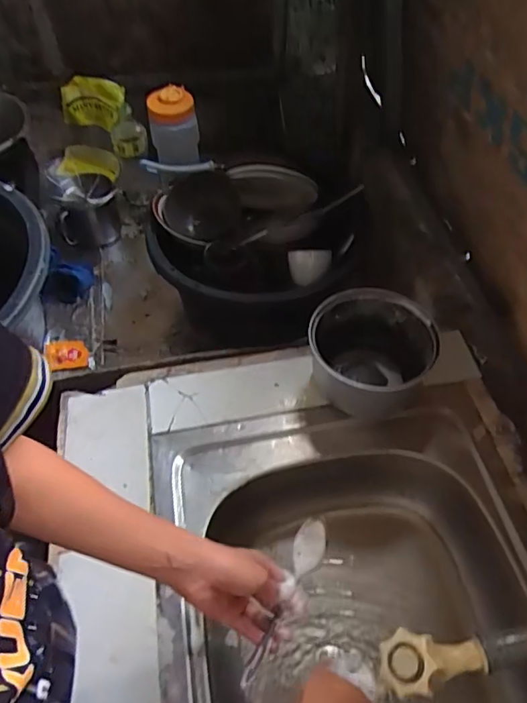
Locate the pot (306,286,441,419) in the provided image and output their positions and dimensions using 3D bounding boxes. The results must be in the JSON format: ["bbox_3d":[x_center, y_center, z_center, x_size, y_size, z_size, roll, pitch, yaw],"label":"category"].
[{"bbox_3d":[0.148,0.002,0.761,0.158,0.105,0.171,-1,52,1],"label":"pot"}]

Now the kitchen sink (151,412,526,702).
[{"bbox_3d":[0.114,0.339,0.656,0.425,0.137,0.533,-8,52,-4],"label":"kitchen sink"}]

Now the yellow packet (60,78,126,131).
[{"bbox_3d":[-0.428,-0.619,1.335,0.146,0.110,0.034,8,29,-2],"label":"yellow packet"}]

